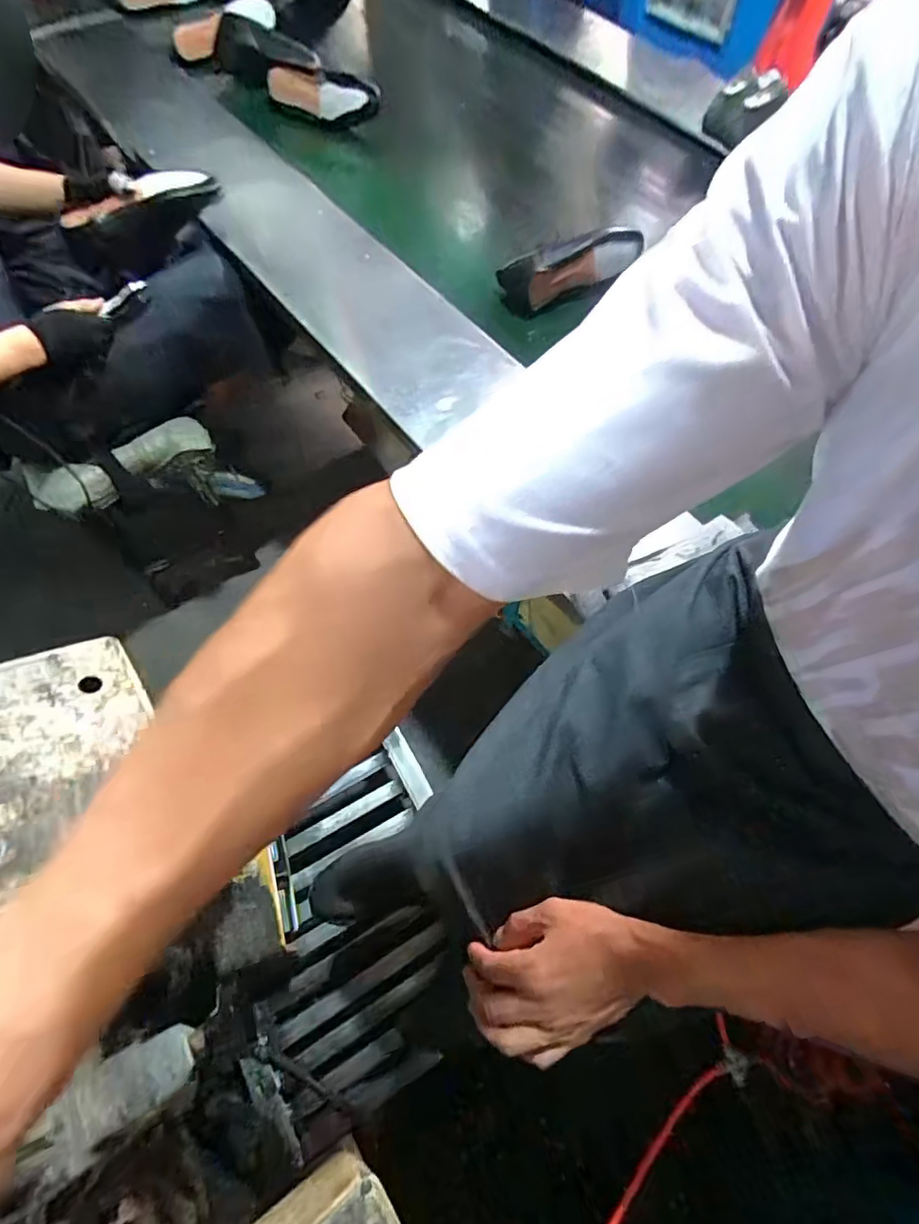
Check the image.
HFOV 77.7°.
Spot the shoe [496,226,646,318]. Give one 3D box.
[{"bbox_3d":[0.202,-0.592,0.975,0.263,0.098,0.075,-21,65,3],"label":"shoe"}]

